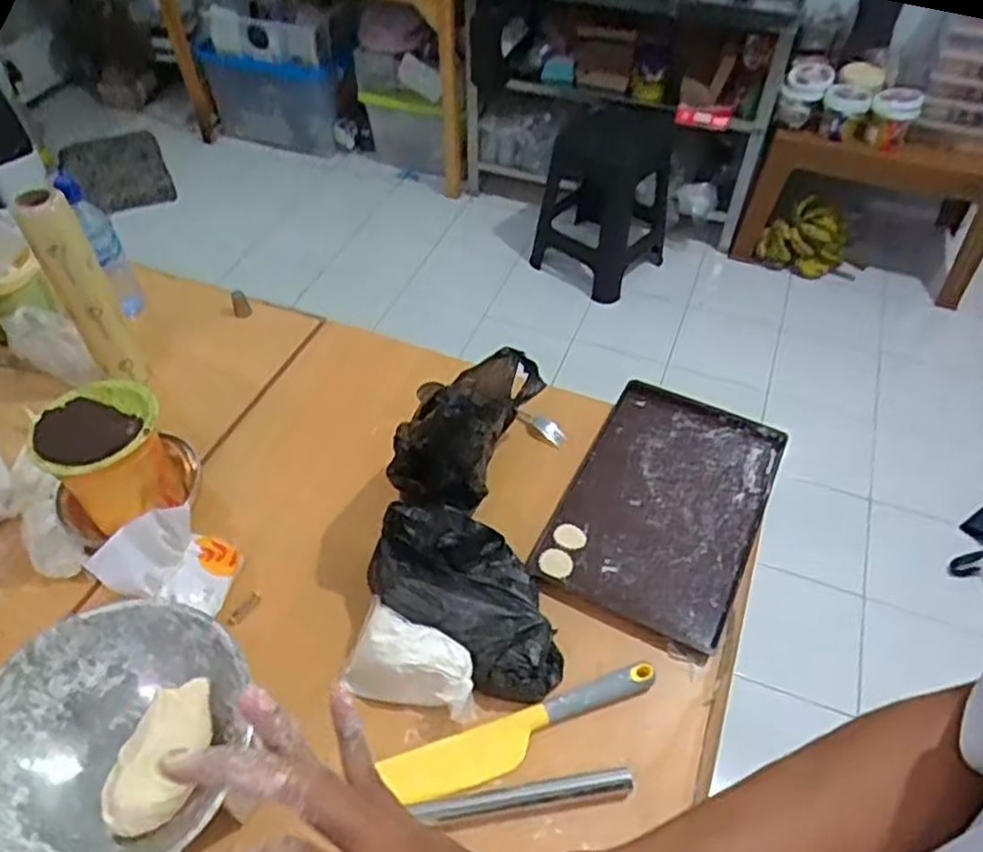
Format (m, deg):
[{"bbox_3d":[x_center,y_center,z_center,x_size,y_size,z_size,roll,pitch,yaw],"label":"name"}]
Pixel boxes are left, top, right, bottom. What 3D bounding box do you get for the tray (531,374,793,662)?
[{"bbox_3d":[0.234,0.095,0.970,0.240,0.027,0.373,22,52,17],"label":"tray"}]

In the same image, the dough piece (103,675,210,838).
[{"bbox_3d":[-0.262,0.263,0.582,0.067,0.031,0.112,23,52,18],"label":"dough piece"}]

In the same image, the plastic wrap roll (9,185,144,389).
[{"bbox_3d":[-0.552,-0.182,0.984,0.063,0.301,0.068,-28,55,-23],"label":"plastic wrap roll"}]

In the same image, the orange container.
[{"bbox_3d":[-0.451,0.046,0.880,0.129,0.168,0.114,-22,53,-19],"label":"orange container"}]

